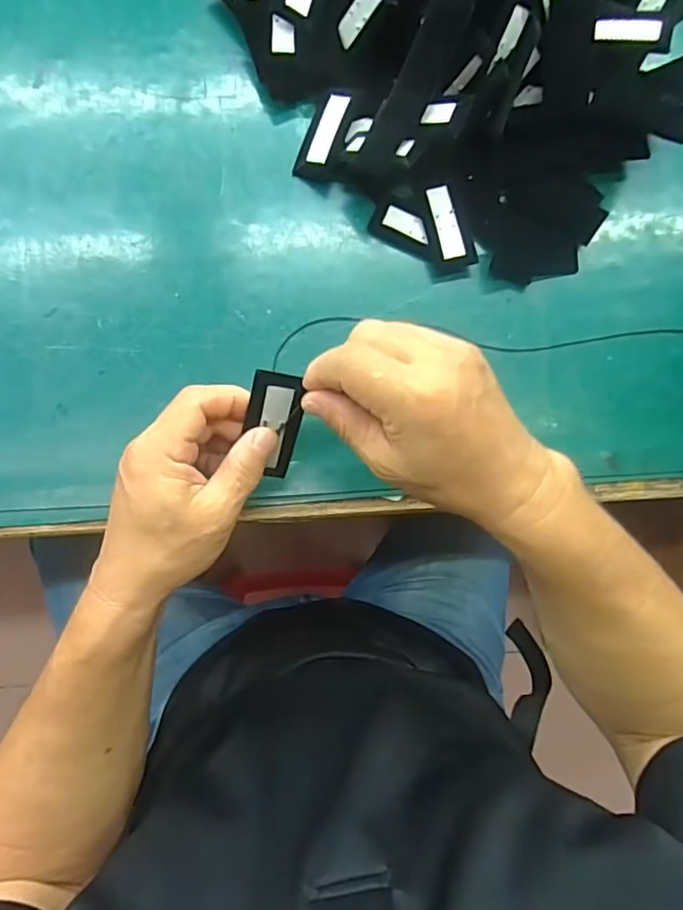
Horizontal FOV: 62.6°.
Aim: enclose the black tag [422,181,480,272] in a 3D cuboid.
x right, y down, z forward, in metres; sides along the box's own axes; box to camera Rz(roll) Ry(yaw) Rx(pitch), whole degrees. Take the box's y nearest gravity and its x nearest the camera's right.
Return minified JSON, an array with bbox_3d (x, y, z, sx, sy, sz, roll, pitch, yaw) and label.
[{"bbox_3d":[0.081,-0.174,0.427,0.031,0.007,0.064,-16,91,-6],"label":"black tag"}]

